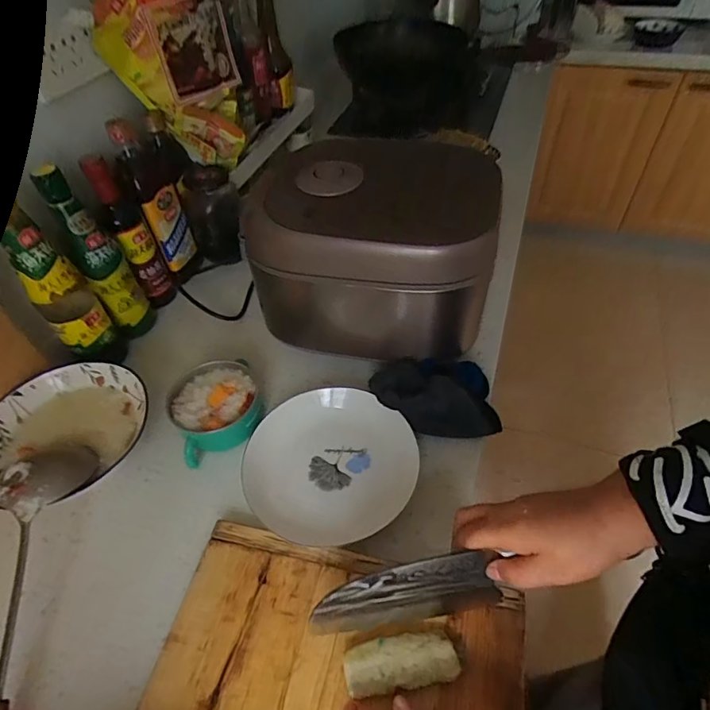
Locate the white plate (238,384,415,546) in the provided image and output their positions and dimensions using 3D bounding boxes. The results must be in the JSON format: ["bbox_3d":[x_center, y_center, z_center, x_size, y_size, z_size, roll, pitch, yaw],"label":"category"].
[{"bbox_3d":[-0.029,0.122,0.535,0.177,0.038,0.186,-3,48,3],"label":"white plate"}]

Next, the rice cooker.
[{"bbox_3d":[0.032,-0.148,0.622,0.295,0.185,0.242,6,50,11],"label":"rice cooker"}]

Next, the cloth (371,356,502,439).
[{"bbox_3d":[0.097,0.045,0.570,0.150,0.050,0.097,-6,48,1],"label":"cloth"}]

